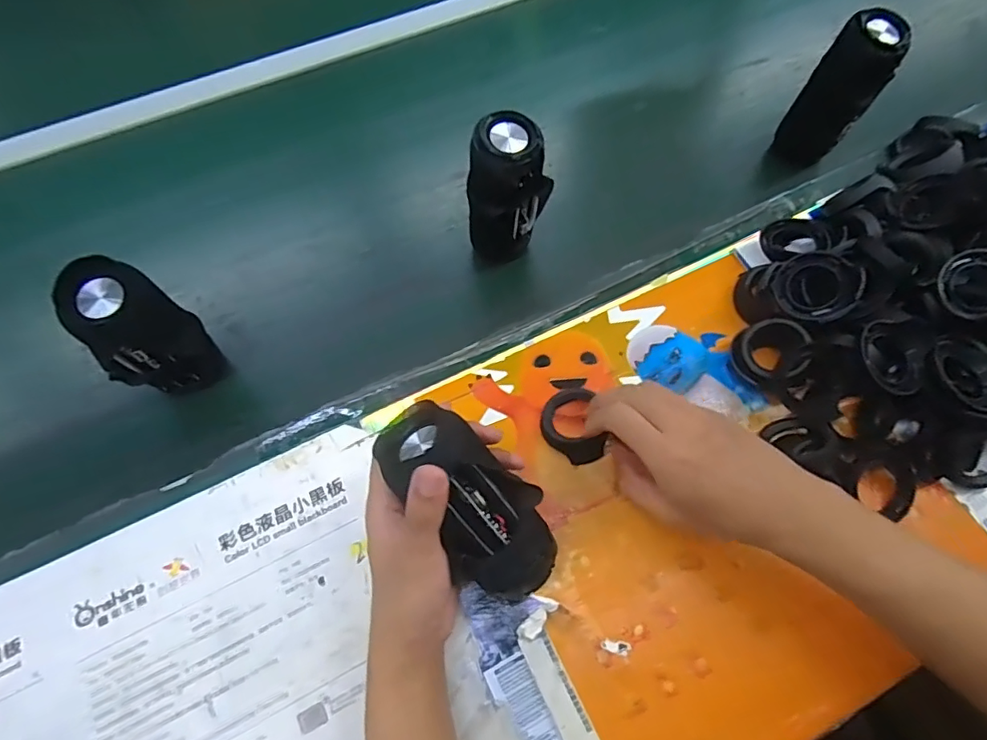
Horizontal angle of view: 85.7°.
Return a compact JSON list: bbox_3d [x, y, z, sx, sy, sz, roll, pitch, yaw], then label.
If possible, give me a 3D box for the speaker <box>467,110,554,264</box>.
[{"bbox_3d":[0.014,-0.171,0.518,0.068,0.142,0.050,-33,67,-15],"label":"speaker"}]

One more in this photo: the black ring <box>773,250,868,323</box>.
[{"bbox_3d":[0.288,-0.075,0.468,0.070,0.022,0.070,-12,64,25],"label":"black ring"}]

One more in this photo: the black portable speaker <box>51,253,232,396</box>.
[{"bbox_3d":[-0.288,-0.025,0.449,0.063,0.149,0.053,-14,63,-6],"label":"black portable speaker"}]

